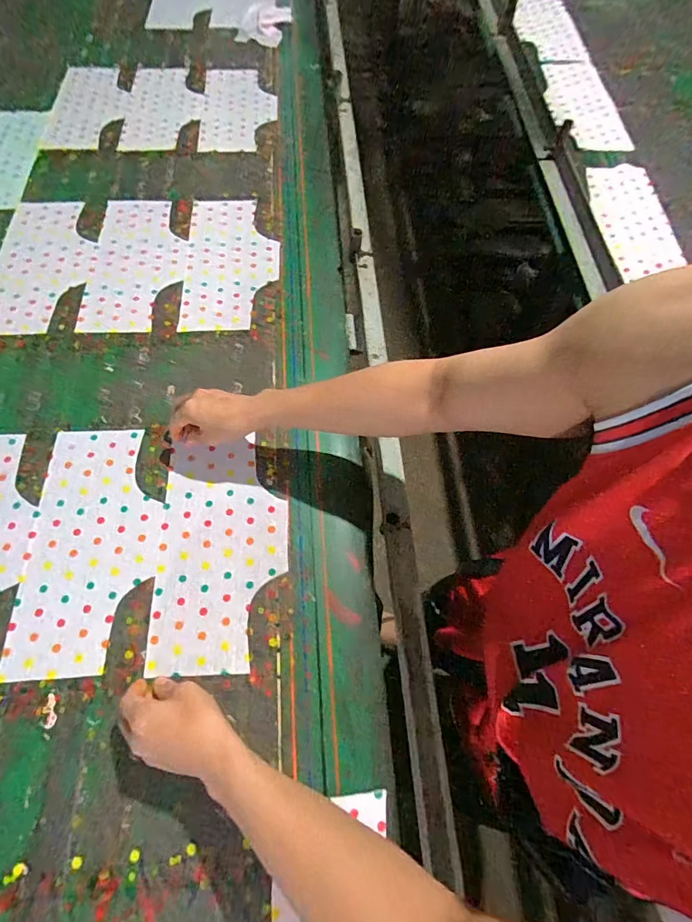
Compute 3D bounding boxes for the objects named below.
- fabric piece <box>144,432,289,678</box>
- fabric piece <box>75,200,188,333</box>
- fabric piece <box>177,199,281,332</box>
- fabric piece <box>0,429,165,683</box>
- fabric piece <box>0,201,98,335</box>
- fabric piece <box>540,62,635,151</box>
[{"bbox_3d":[-0.163,0.113,0.571,0.164,0.006,0.298,-2,66,-3],"label":"fabric piece"},{"bbox_3d":[-0.370,-0.361,0.772,0.157,0.007,0.319,-2,66,-3],"label":"fabric piece"},{"bbox_3d":[-0.206,-0.368,0.780,0.164,0.009,0.317,-3,66,-3],"label":"fabric piece"},{"bbox_3d":[-0.329,0.103,0.565,0.161,0.004,0.317,-1,66,-2],"label":"fabric piece"},{"bbox_3d":[-0.535,-0.356,0.764,0.164,0.004,0.316,-3,66,-3],"label":"fabric piece"},{"bbox_3d":[0.533,-0.817,0.980,0.145,0.016,0.337,4,61,0],"label":"fabric piece"}]

